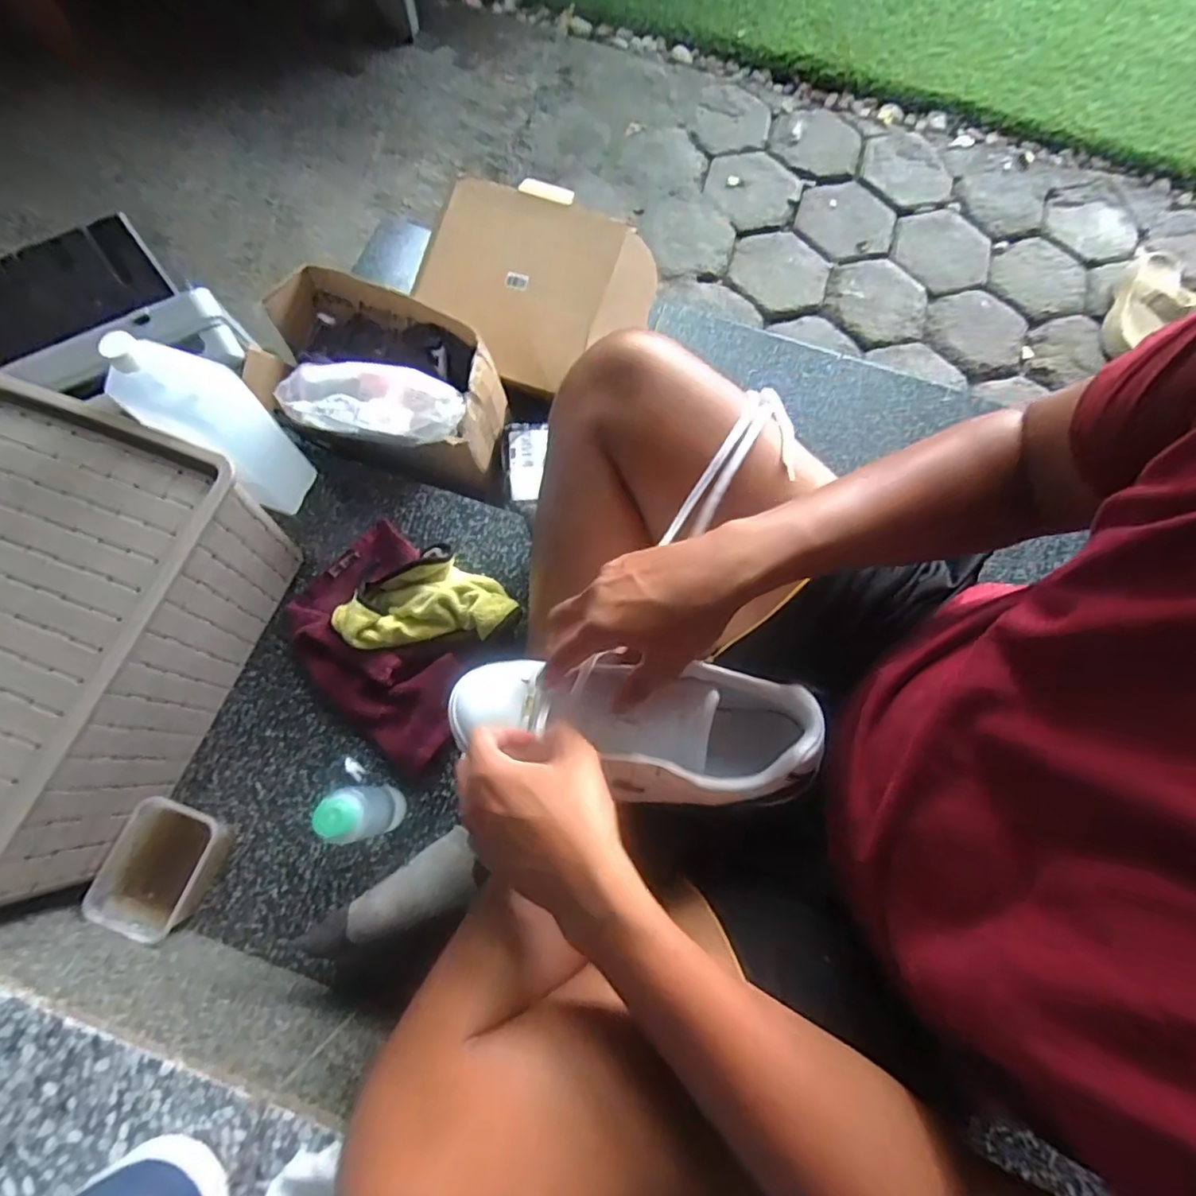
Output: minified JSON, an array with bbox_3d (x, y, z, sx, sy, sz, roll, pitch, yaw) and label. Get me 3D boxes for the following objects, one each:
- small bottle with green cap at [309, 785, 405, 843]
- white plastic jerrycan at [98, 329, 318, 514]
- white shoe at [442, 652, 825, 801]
[{"bbox_3d":[-0.205,0.190,0.537,0.035,0.139,0.043,-12,73,-6],"label":"small bottle with green cap"},{"bbox_3d":[-0.373,-0.165,0.597,0.091,0.210,0.070,23,73,5],"label":"white plastic jerrycan"},{"bbox_3d":[0.019,0.095,0.458,0.274,0.085,0.100,7,73,14],"label":"white shoe"}]

